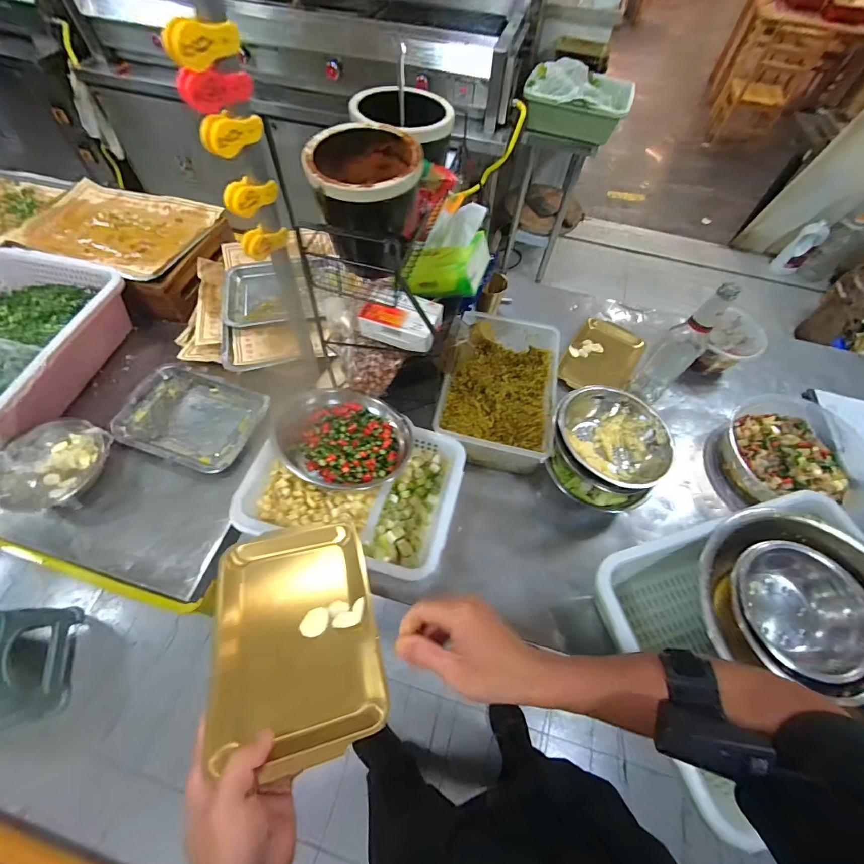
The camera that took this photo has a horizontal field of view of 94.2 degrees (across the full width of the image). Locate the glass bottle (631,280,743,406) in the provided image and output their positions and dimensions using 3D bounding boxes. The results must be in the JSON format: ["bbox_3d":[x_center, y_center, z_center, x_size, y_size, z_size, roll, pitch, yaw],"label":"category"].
[{"bbox_3d":[0.444,-0.148,0.726,0.066,0.269,0.070,36,64,17],"label":"glass bottle"}]

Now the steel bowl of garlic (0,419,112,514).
[{"bbox_3d":[-0.632,0.054,0.667,0.135,0.066,0.164,21,61,10],"label":"steel bowl of garlic"}]

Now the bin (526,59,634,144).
[{"bbox_3d":[0.514,-1.169,1.428,0.345,0.170,0.248,21,61,10],"label":"bin"}]

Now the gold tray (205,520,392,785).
[{"bbox_3d":[-0.128,0.185,0.381,0.143,0.015,0.210,-10,44,-14],"label":"gold tray"}]

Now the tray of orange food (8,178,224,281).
[{"bbox_3d":[-0.686,-0.453,0.880,0.369,0.024,0.258,15,63,4],"label":"tray of orange food"}]

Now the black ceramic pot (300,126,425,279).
[{"bbox_3d":[-0.078,-0.278,0.489,0.118,0.121,0.121,1,60,-2],"label":"black ceramic pot"}]

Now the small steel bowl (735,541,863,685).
[{"bbox_3d":[0.491,0.243,0.551,0.163,0.071,0.163,1,60,-2],"label":"small steel bowl"}]

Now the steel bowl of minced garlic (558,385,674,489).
[{"bbox_3d":[0.294,0.014,0.662,0.178,0.086,0.168,1,60,-2],"label":"steel bowl of minced garlic"}]

